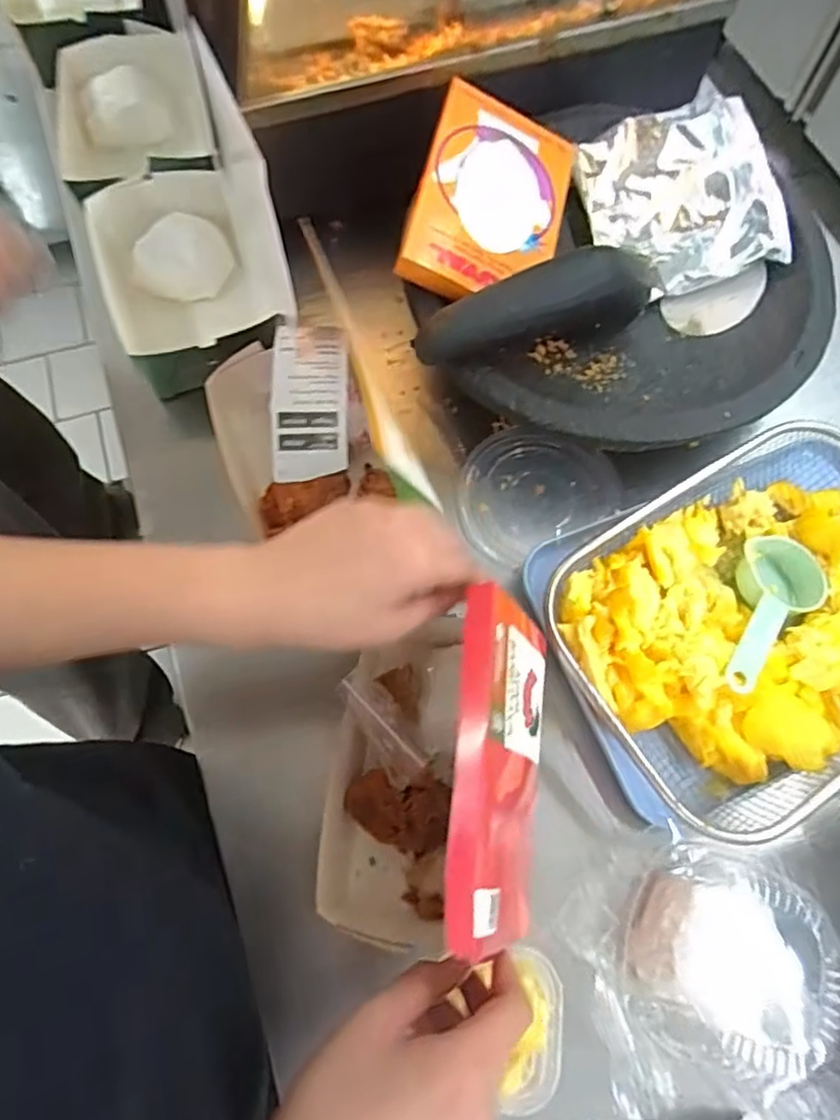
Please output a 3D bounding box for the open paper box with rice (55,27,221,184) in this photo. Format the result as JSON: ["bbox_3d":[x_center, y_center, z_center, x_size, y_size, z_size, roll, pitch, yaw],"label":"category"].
[{"bbox_3d":[-0.300,-0.467,0.669,0.155,0.068,0.115,-7,69,-4],"label":"open paper box with rice"}]

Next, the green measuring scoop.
[{"bbox_3d":[0.249,0.036,0.472,0.065,0.029,0.140,37,53,13],"label":"green measuring scoop"}]

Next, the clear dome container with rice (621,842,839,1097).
[{"bbox_3d":[0.180,0.237,0.385,0.101,0.073,0.115,19,69,7],"label":"clear dome container with rice"}]

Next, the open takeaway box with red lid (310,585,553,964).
[{"bbox_3d":[0.007,0.120,0.380,0.115,0.165,0.176,11,69,3],"label":"open takeaway box with red lid"}]

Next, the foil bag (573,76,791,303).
[{"bbox_3d":[0.225,-0.316,0.565,0.149,0.027,0.164,-19,79,11],"label":"foil bag"}]

